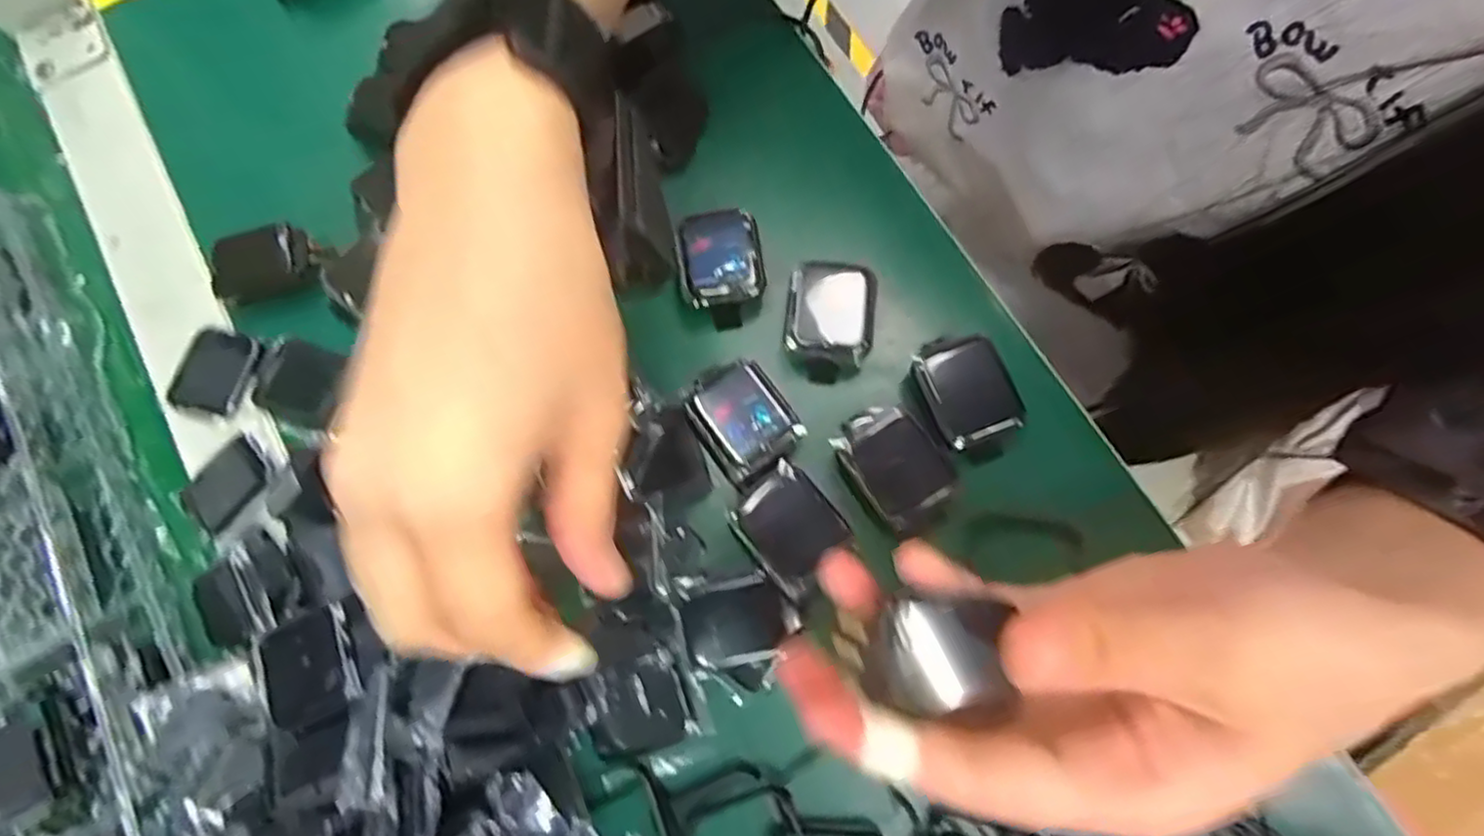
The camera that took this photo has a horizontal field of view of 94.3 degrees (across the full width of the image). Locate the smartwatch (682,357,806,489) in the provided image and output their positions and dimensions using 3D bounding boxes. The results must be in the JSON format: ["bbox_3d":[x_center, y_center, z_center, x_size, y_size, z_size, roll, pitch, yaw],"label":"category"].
[{"bbox_3d":[0.000,0.000,0.283,0.037,0.011,0.047,-34,77,-6],"label":"smartwatch"}]

